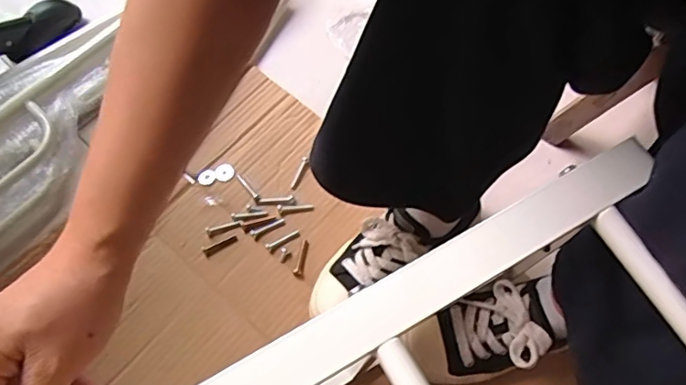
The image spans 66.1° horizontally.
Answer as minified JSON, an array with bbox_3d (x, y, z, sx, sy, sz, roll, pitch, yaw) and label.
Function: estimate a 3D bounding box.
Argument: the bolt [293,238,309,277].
[{"bbox_3d":[-0.051,0.079,0.637,0.010,0.004,0.046,11,68,4],"label":"bolt"}]

